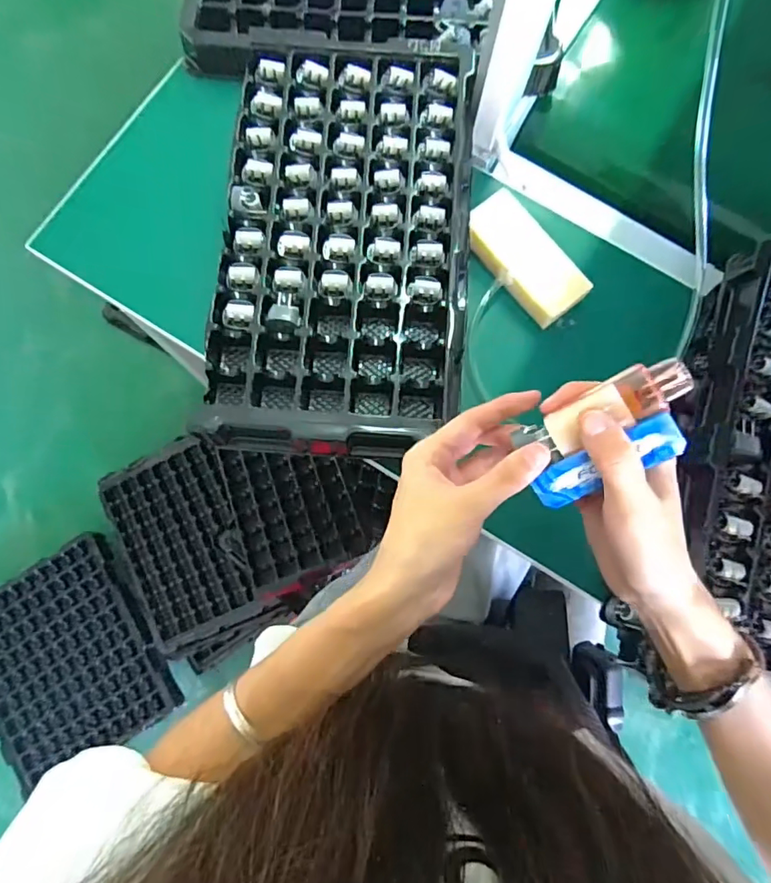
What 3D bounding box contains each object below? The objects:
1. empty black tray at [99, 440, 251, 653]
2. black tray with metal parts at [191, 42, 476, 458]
[{"bbox_3d":[-0.408,0.200,1.017,0.236,0.068,0.370,-20,80,-5],"label":"empty black tray"},{"bbox_3d":[-0.032,-0.165,0.433,0.200,0.041,0.347,5,79,0],"label":"black tray with metal parts"}]

